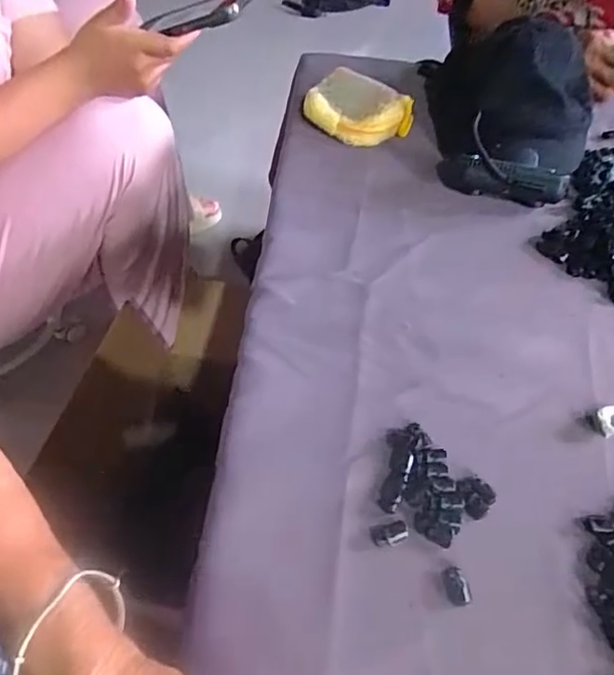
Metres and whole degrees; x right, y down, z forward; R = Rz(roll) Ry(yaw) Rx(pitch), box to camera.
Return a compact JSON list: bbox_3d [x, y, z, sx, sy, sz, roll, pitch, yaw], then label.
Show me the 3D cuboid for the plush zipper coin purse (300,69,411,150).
[{"bbox_3d":[0.051,-0.246,0.621,0.108,0.052,0.066,36,58,25],"label":"plush zipper coin purse"}]

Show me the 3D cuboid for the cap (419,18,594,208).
[{"bbox_3d":[0.199,-0.244,0.584,0.180,0.110,0.193,0,50,-1],"label":"cap"}]

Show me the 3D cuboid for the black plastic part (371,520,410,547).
[{"bbox_3d":[0.050,0.118,0.343,0.022,0.004,0.013,-10,51,-9],"label":"black plastic part"}]

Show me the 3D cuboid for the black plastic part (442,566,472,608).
[{"bbox_3d":[0.086,0.142,0.325,0.014,0.004,0.021,-8,51,-7],"label":"black plastic part"}]

